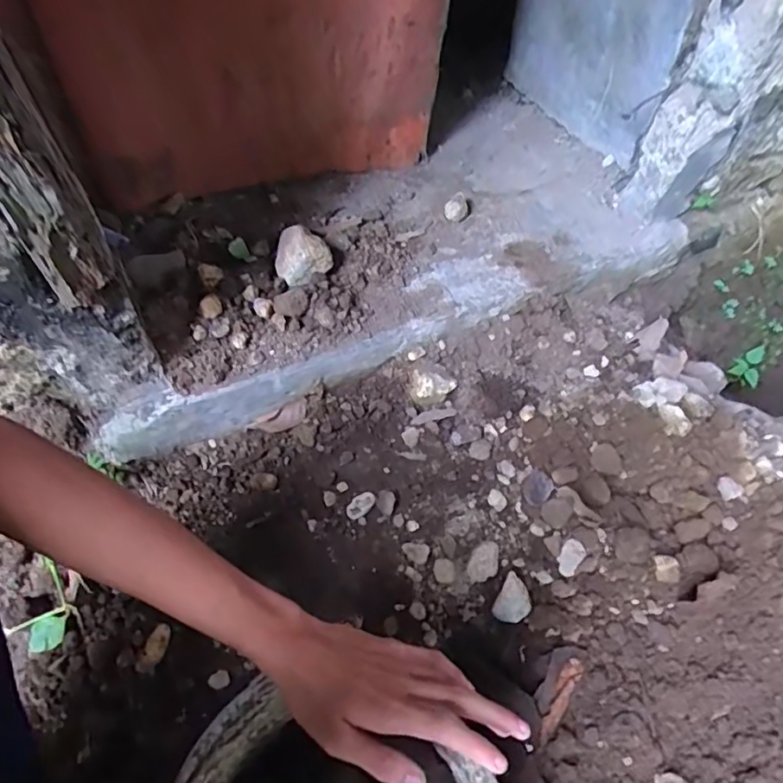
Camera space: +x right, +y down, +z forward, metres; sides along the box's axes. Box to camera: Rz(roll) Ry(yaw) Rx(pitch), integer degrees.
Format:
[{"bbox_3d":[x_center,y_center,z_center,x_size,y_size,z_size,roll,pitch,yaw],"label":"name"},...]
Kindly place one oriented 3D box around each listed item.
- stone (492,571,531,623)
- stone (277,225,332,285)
[{"bbox_3d":[0.131,0.222,0.592,0.034,0.020,0.049,25,58,20],"label":"stone"},{"bbox_3d":[-0.124,-0.182,0.735,0.079,0.046,0.073,28,59,21],"label":"stone"}]

